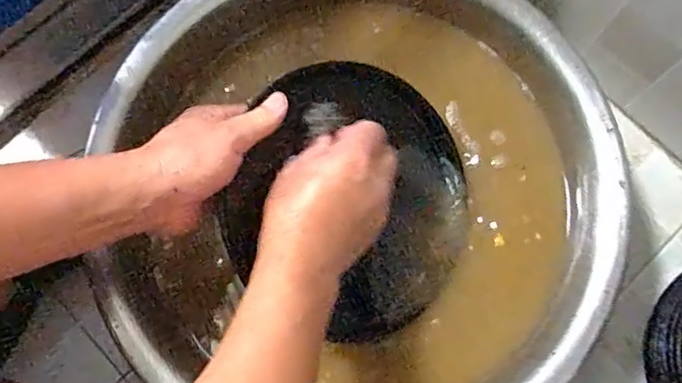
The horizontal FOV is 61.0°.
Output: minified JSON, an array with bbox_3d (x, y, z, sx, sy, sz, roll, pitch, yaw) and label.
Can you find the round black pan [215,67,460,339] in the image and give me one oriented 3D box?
[{"bbox_3d":[0.011,0.003,0.510,0.216,0.037,0.217,0,91,-24],"label":"round black pan"}]

